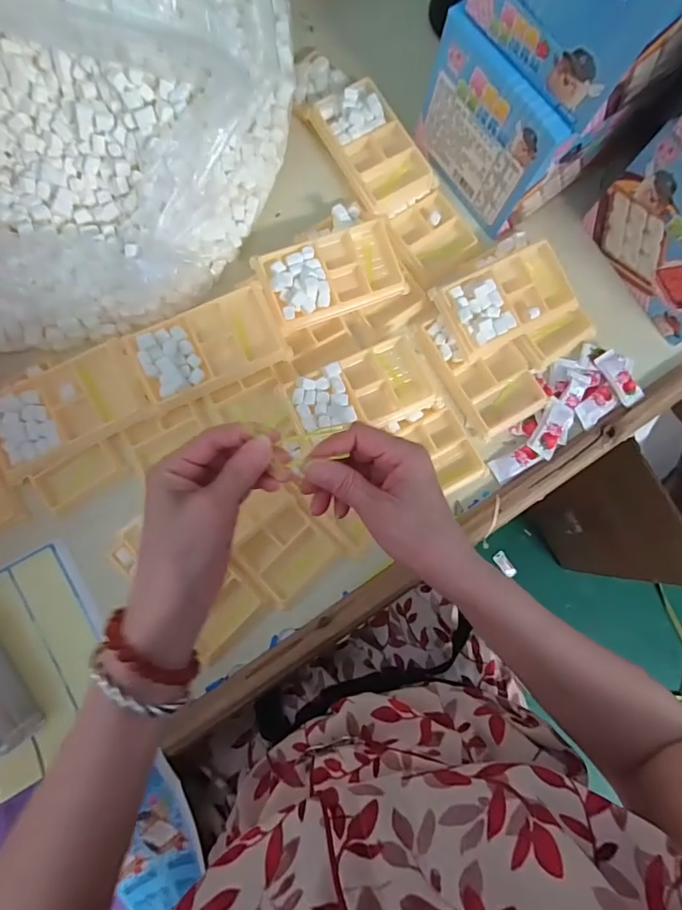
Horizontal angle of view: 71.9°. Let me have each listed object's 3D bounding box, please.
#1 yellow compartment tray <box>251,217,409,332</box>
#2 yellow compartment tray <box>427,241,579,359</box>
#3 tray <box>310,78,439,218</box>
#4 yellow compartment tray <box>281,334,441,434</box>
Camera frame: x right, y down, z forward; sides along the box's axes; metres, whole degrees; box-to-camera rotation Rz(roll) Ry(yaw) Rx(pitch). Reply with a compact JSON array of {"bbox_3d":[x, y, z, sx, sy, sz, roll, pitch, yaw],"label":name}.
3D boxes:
[{"bbox_3d":[-0.005,-0.178,0.461,0.140,0.026,0.078,-24,84,-8],"label":"yellow compartment tray"},{"bbox_3d":[0.164,-0.155,0.466,0.132,0.032,0.076,-27,85,-8],"label":"yellow compartment tray"},{"bbox_3d":[0.033,-0.314,0.484,0.076,0.031,0.133,-32,85,-8],"label":"tray"},{"bbox_3d":[0.023,-0.060,0.445,0.142,0.025,0.072,-22,84,-8],"label":"yellow compartment tray"}]

